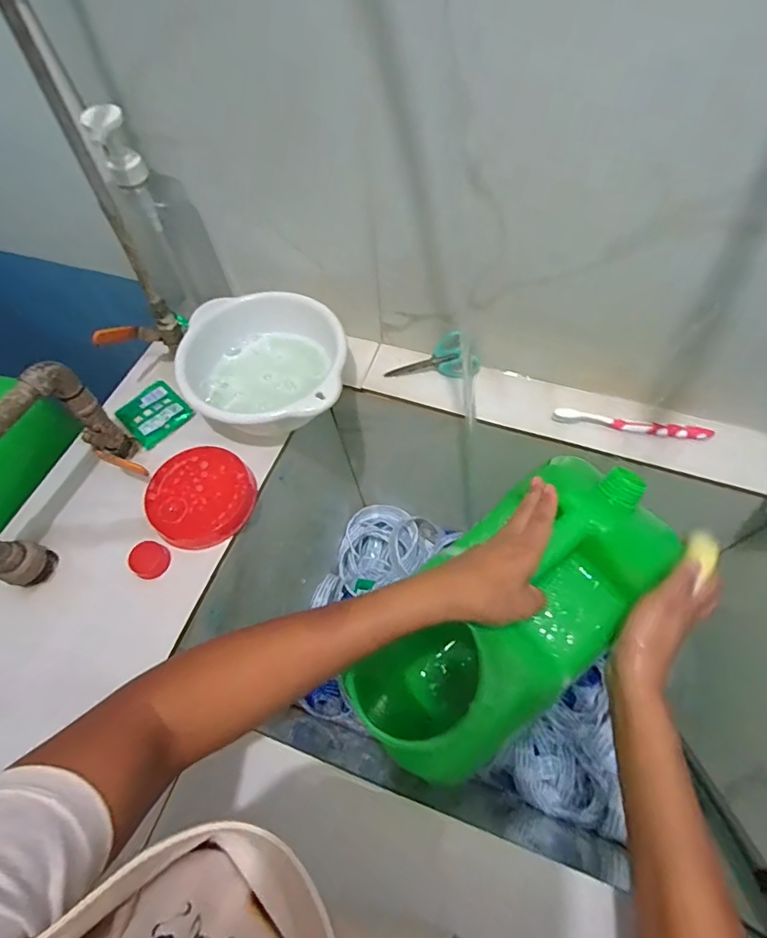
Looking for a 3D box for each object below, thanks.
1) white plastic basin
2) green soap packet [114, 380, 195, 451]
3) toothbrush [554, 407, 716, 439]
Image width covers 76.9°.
[{"bbox_3d":[-0.146,-0.125,0.605,0.194,0.077,0.197,-2,60,3],"label":"white plastic basin"},{"bbox_3d":[-0.303,-0.076,0.635,0.076,0.012,0.084,-42,66,-18],"label":"green soap packet"},{"bbox_3d":[0.297,-0.054,0.580,0.178,0.012,0.017,8,61,9],"label":"toothbrush"}]

